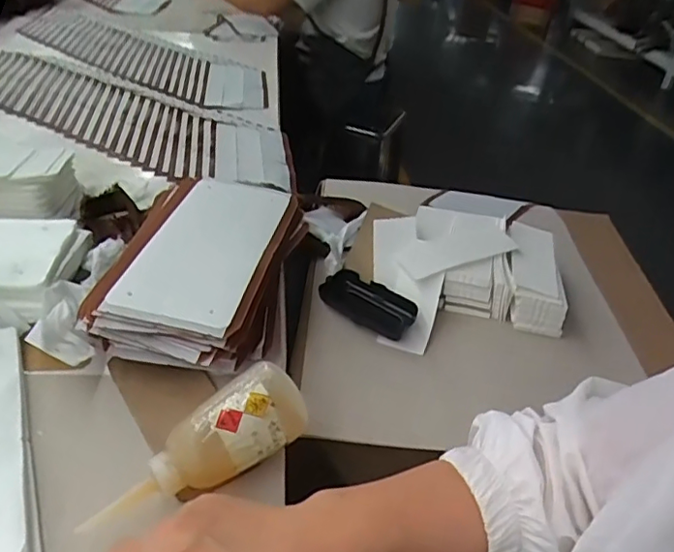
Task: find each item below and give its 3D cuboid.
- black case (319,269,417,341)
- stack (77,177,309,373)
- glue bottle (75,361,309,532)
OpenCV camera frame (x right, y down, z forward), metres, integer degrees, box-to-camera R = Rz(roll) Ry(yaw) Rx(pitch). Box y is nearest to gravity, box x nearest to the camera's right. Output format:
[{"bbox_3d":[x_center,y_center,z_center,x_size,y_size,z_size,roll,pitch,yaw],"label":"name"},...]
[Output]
[{"bbox_3d":[0.035,0.030,0.638,0.109,0.028,0.047,28,41,25],"label":"black case"},{"bbox_3d":[-0.137,-0.009,0.587,0.162,0.068,0.250,10,37,3],"label":"stack"},{"bbox_3d":[-0.101,0.129,0.422,0.169,0.056,0.051,-31,49,-21],"label":"glue bottle"}]

